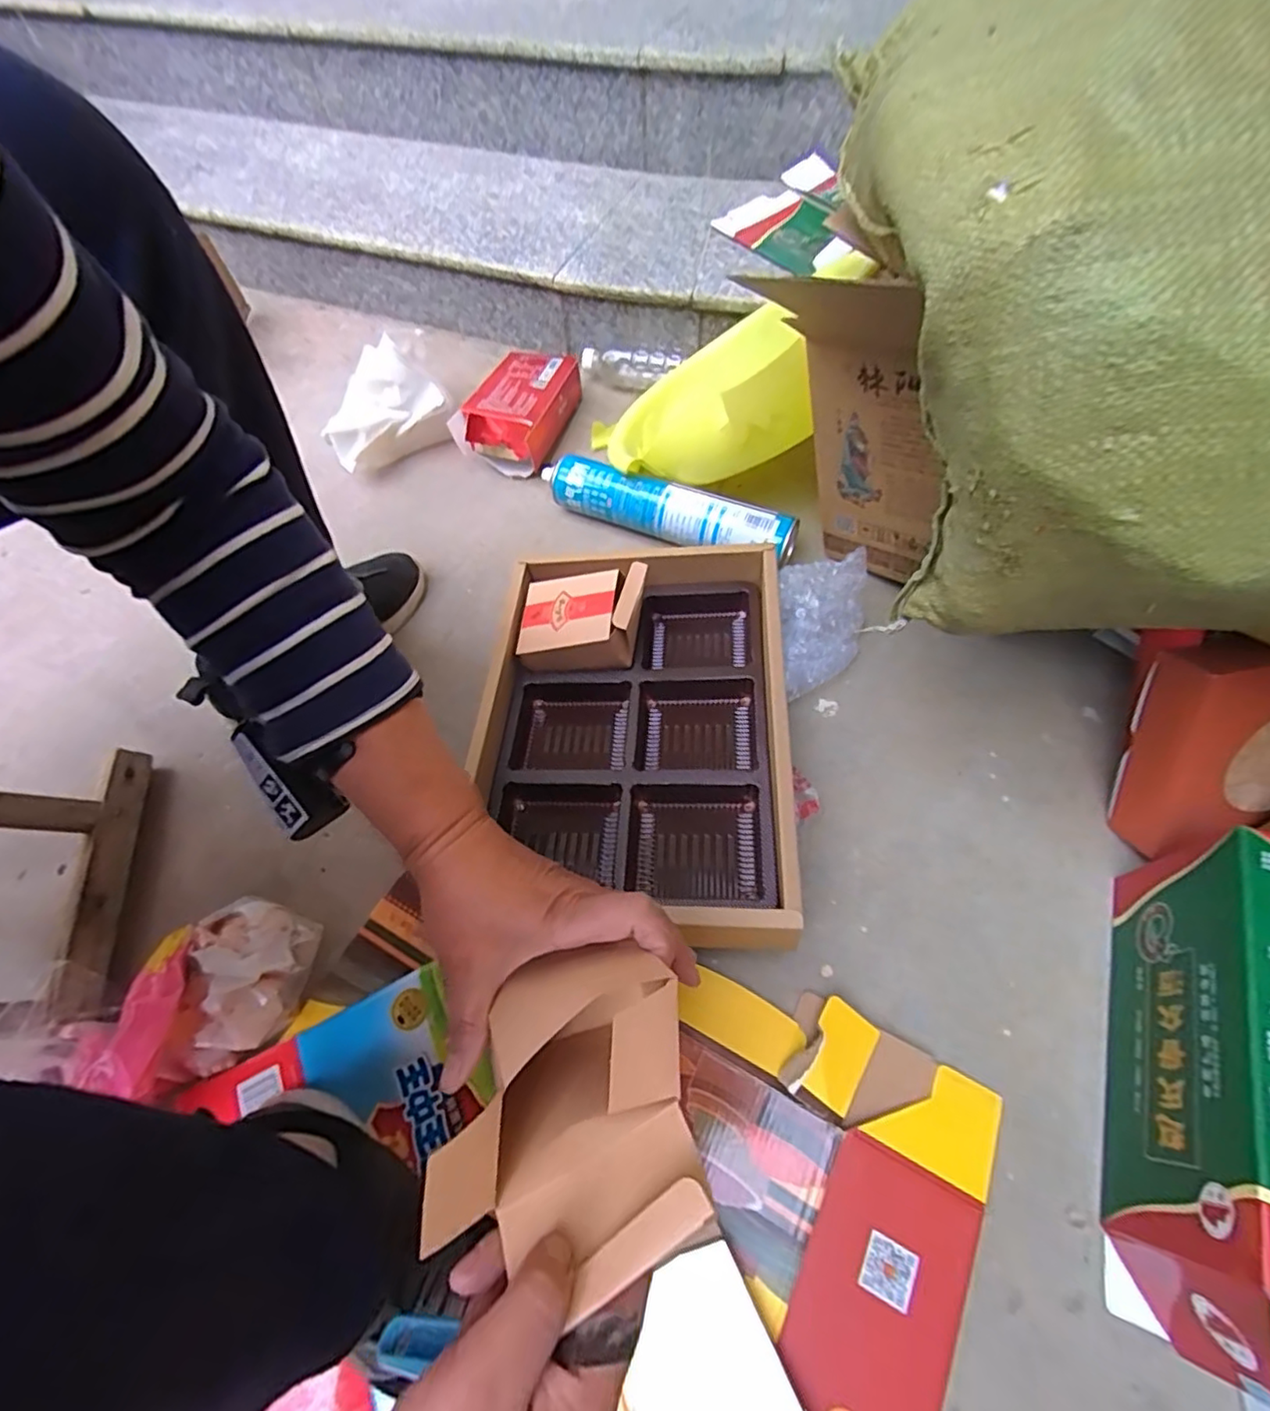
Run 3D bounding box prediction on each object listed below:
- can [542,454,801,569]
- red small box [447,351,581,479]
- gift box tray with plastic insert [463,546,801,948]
[{"bbox_3d":[0.026,-0.232,0.731,0.324,0.062,0.055,22,64,15],"label":"can"},{"bbox_3d":[-0.157,-0.409,0.837,0.110,0.072,0.199,12,62,10],"label":"red small box"},{"bbox_3d":[-0.005,0.015,0.563,0.256,0.109,0.370,1,61,4],"label":"gift box tray with plastic insert"}]

